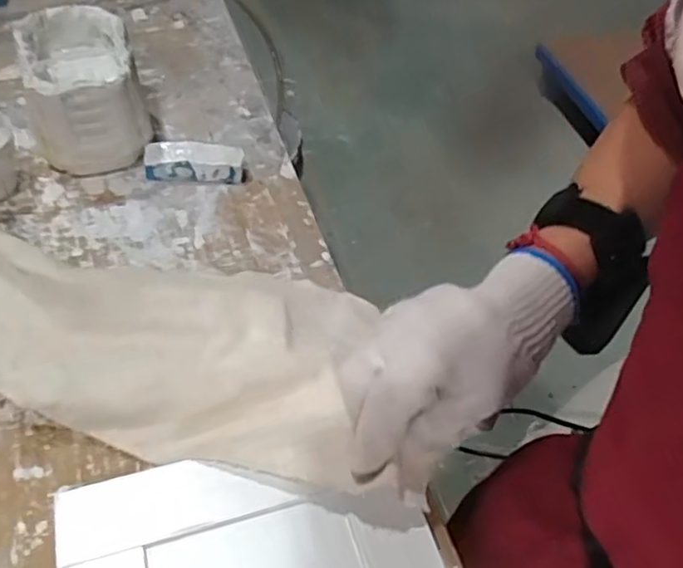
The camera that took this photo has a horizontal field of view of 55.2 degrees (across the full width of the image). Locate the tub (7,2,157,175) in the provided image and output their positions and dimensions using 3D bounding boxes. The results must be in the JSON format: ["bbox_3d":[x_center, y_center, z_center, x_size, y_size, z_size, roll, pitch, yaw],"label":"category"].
[{"bbox_3d":[-0.199,-0.147,0.510,0.079,0.089,0.119,-14,50,-16],"label":"tub"}]

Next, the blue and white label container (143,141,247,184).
[{"bbox_3d":[-0.115,-0.096,0.513,0.075,0.024,0.024,0,48,-4],"label":"blue and white label container"}]

